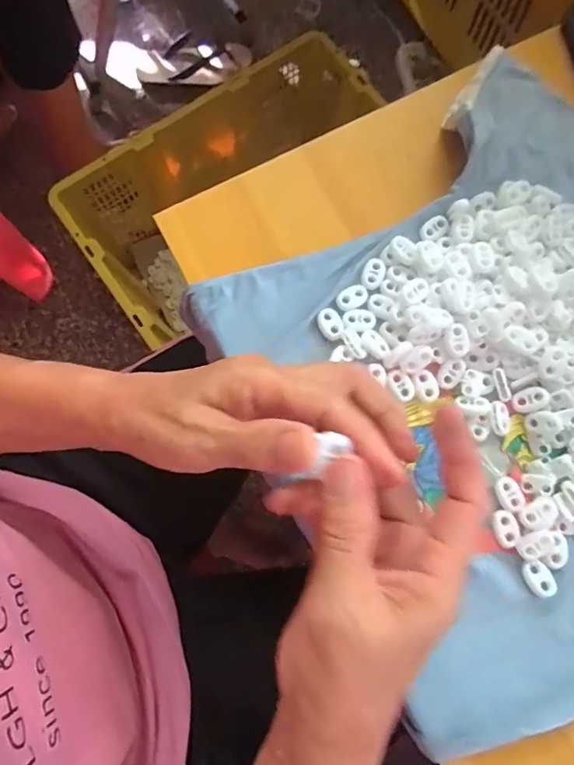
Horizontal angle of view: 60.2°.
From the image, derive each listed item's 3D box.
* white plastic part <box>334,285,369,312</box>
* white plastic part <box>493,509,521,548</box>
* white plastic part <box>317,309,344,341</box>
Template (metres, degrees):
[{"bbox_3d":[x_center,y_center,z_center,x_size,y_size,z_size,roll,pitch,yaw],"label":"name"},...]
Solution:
[{"bbox_3d":[0.045,-0.059,0.342,0.023,0.004,0.015,-25,80,-5],"label":"white plastic part"},{"bbox_3d":[0.137,0.091,0.310,0.014,0.004,0.022,-14,79,-2],"label":"white plastic part"},{"bbox_3d":[0.030,-0.040,0.336,0.016,0.004,0.022,-22,79,-4],"label":"white plastic part"}]

